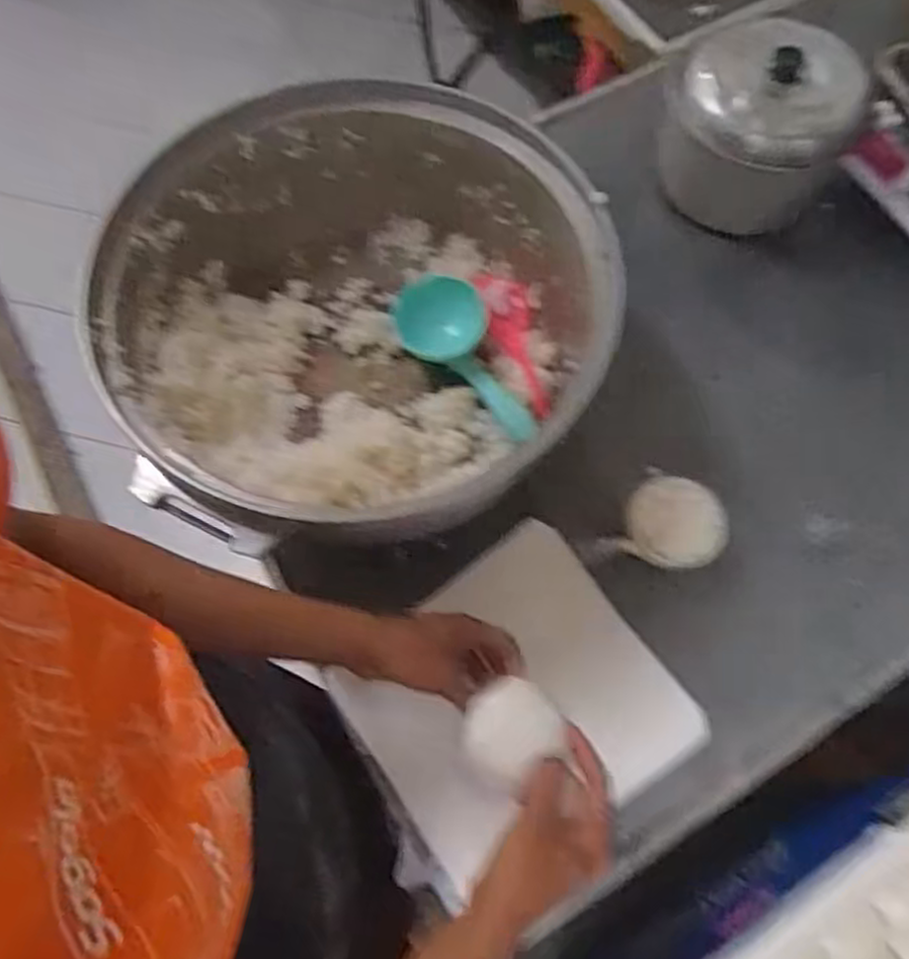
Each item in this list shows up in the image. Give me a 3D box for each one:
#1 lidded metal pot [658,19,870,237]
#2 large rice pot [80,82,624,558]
[{"bbox_3d":[0.367,-0.426,0.911,0.193,0.163,0.214,31,71,12],"label":"lidded metal pot"},{"bbox_3d":[-0.114,-0.167,0.776,0.464,0.181,0.391,-40,73,-15],"label":"large rice pot"}]

